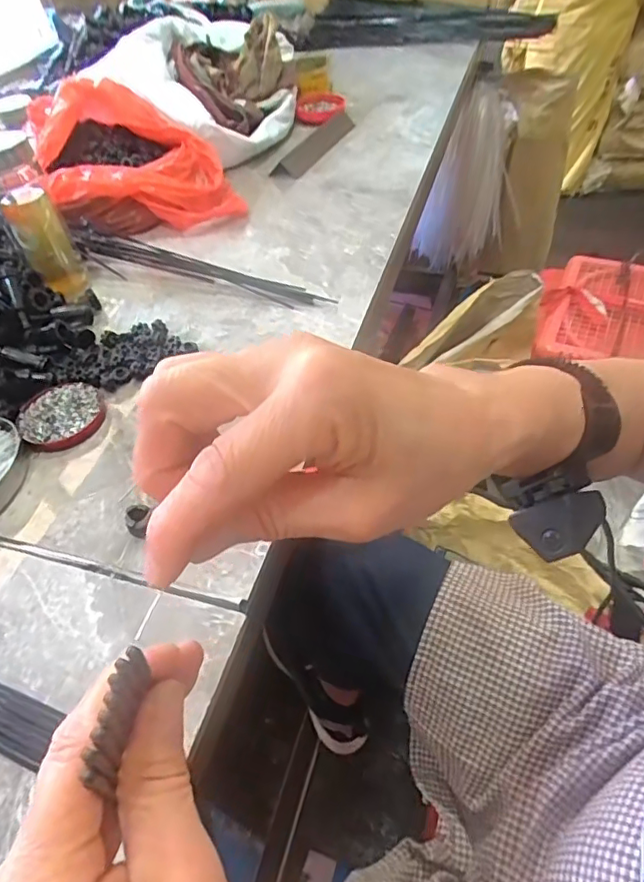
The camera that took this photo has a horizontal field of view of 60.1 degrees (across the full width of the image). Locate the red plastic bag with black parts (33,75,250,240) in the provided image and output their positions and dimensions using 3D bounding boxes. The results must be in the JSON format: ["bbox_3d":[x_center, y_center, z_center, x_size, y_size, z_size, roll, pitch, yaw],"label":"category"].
[{"bbox_3d":[-0.275,-0.409,0.805,0.231,0.144,0.249,-21,50,-13],"label":"red plastic bag with black parts"}]

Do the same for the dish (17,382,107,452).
[{"bbox_3d":[-0.256,-0.026,0.550,0.077,0.016,0.079,-3,49,3],"label":"dish"}]

